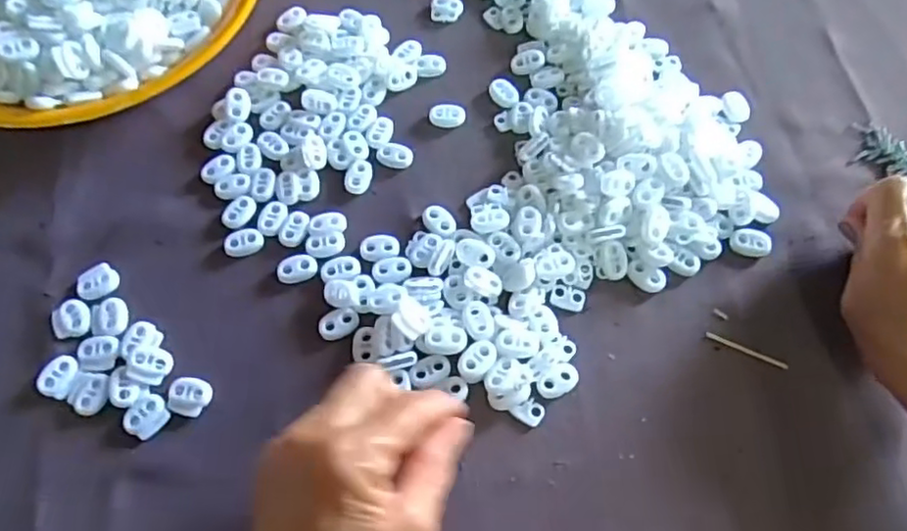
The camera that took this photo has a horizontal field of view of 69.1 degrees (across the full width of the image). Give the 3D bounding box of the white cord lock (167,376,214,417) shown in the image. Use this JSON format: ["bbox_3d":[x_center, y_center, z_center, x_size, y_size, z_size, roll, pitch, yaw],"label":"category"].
[{"bbox_3d":[-0.139,0.069,0.346,0.022,0.004,0.020,17,66,10],"label":"white cord lock"}]

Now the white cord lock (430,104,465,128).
[{"bbox_3d":[-0.004,-0.096,0.420,0.022,0.006,0.017,-3,64,0],"label":"white cord lock"}]

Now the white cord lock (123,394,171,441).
[{"bbox_3d":[-0.159,0.078,0.341,0.018,0.004,0.021,40,72,18],"label":"white cord lock"}]

